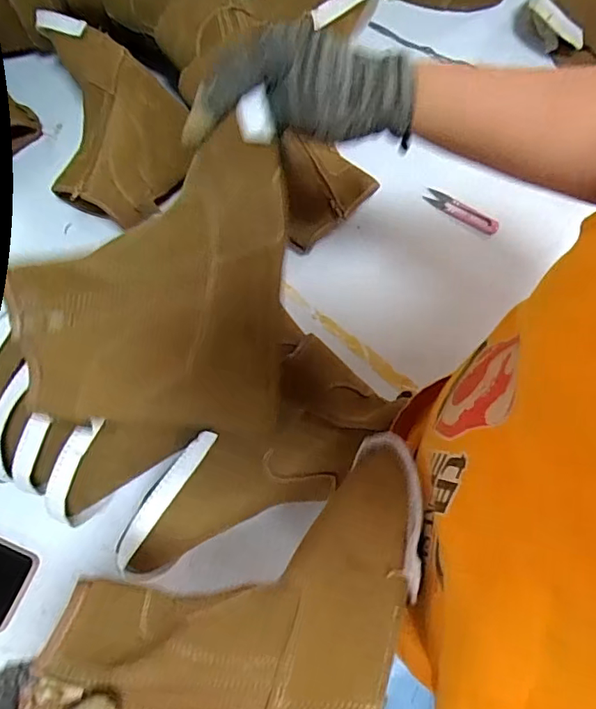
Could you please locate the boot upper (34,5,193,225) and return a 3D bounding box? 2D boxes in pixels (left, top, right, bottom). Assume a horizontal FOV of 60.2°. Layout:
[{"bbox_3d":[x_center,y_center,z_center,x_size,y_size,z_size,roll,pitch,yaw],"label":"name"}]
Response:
[{"bbox_3d":[-0.215,-0.283,0.604,0.161,0.038,0.248,-6,91,8],"label":"boot upper"}]

